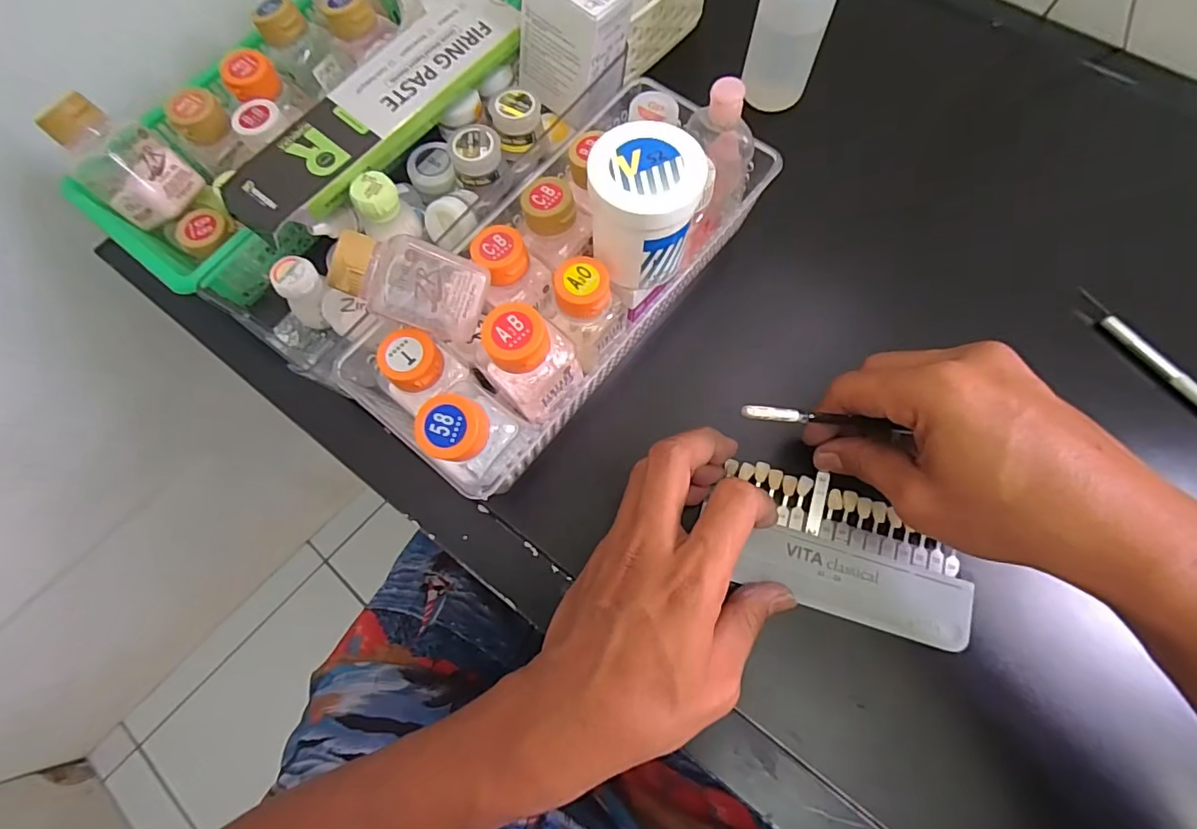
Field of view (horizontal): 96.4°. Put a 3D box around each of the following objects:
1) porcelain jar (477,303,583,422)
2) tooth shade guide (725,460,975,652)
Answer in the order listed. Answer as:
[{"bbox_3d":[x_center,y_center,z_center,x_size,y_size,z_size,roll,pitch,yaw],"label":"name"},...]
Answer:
[{"bbox_3d":[-0.036,-0.026,0.268,0.042,0.059,0.039,28,73,10],"label":"porcelain jar"},{"bbox_3d":[0.138,0.076,0.299,0.133,0.006,0.069,16,72,7],"label":"tooth shade guide"}]

